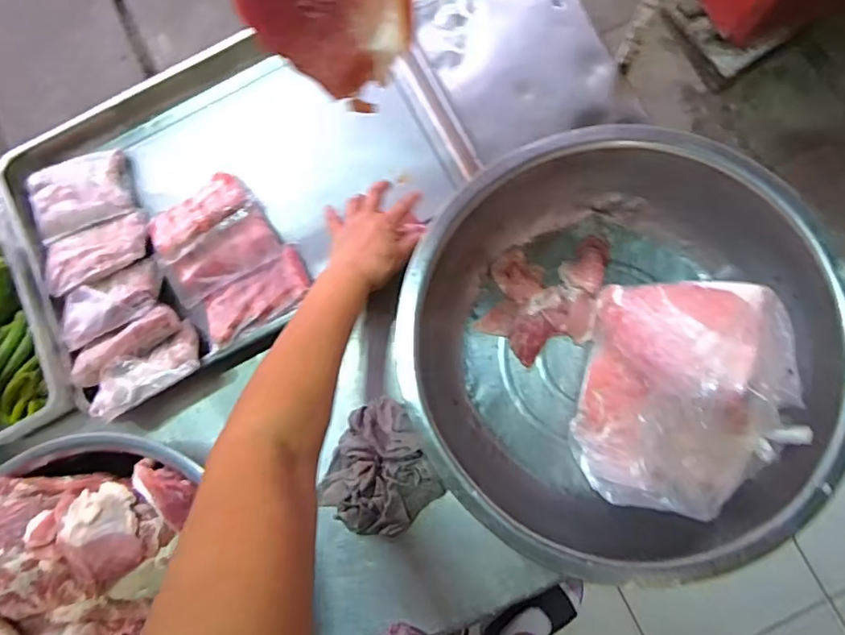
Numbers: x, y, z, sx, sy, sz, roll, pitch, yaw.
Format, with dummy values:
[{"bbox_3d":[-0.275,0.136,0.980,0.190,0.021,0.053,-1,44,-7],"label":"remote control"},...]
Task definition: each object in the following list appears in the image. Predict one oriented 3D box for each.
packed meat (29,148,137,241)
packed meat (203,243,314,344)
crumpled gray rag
[{"bbox_3d":[-0.458,-0.167,0.740,0.127,0.043,0.103,-23,80,-1],"label":"packed meat"},{"bbox_3d":[-0.205,-0.026,0.690,0.136,0.031,0.074,-33,81,-2],"label":"packed meat"},{"bbox_3d":[-0.053,0.185,0.655,0.136,0.041,0.145,41,85,8],"label":"crumpled gray rag"}]

